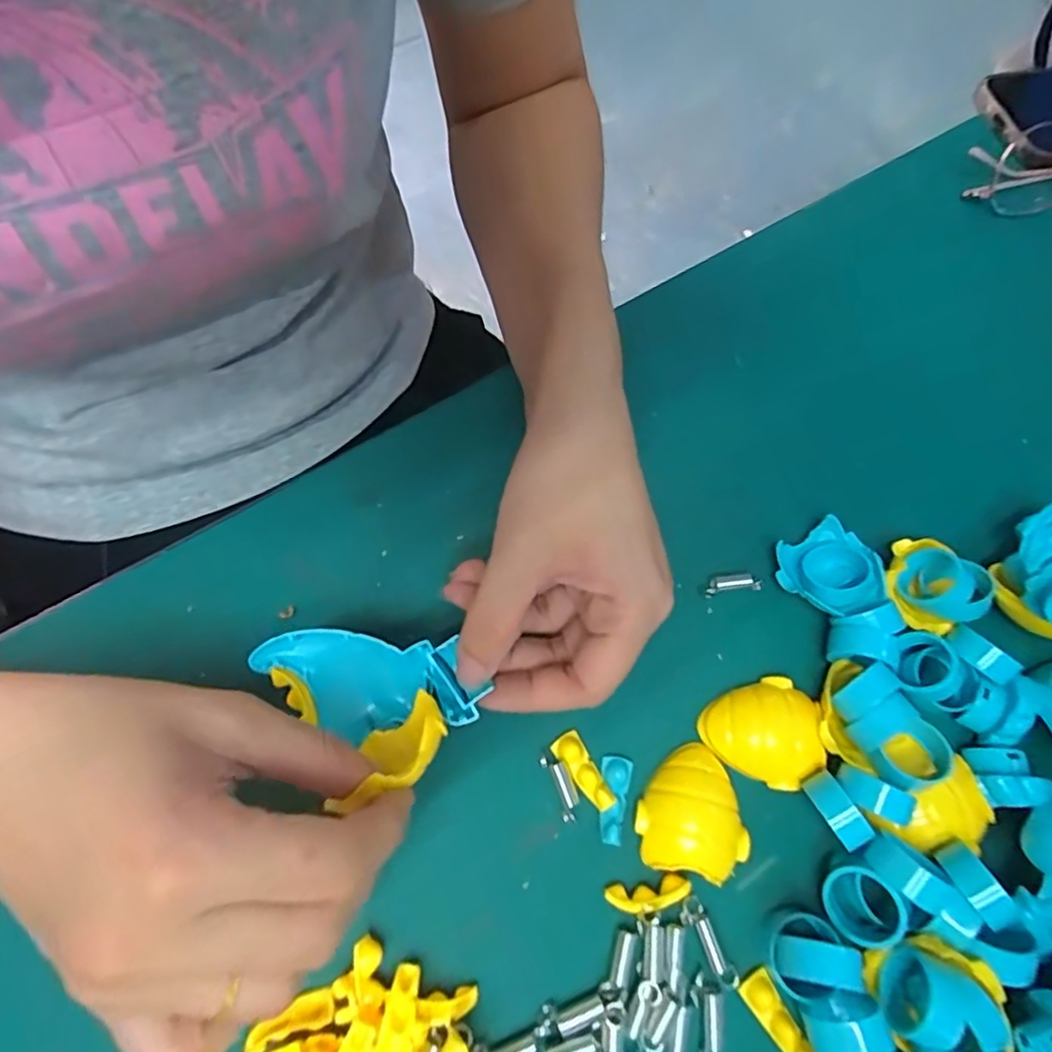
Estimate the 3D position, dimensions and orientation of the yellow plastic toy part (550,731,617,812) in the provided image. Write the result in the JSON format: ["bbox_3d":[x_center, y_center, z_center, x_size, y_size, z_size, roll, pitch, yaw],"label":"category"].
[{"bbox_3d":[0.022,0.090,0.228,0.011,0.006,0.030,-31,58,-14],"label":"yellow plastic toy part"}]

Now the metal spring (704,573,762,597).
[{"bbox_3d":[0.086,0.024,0.259,0.024,0.007,0.007,-9,69,-7],"label":"metal spring"}]

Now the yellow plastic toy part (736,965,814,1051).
[{"bbox_3d":[0.083,0.163,0.202,0.011,0.006,0.030,-30,59,-14],"label":"yellow plastic toy part"}]

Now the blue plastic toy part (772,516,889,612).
[{"bbox_3d":[0.125,0.019,0.257,0.036,0.017,0.038,1,68,-3],"label":"blue plastic toy part"}]

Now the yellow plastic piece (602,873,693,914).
[{"bbox_3d":[0.042,0.127,0.214,0.029,0.005,0.009,-8,69,-6],"label":"yellow plastic piece"}]

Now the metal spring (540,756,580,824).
[{"bbox_3d":[0.013,0.096,0.227,0.008,0.005,0.023,-21,71,-11],"label":"metal spring"}]

